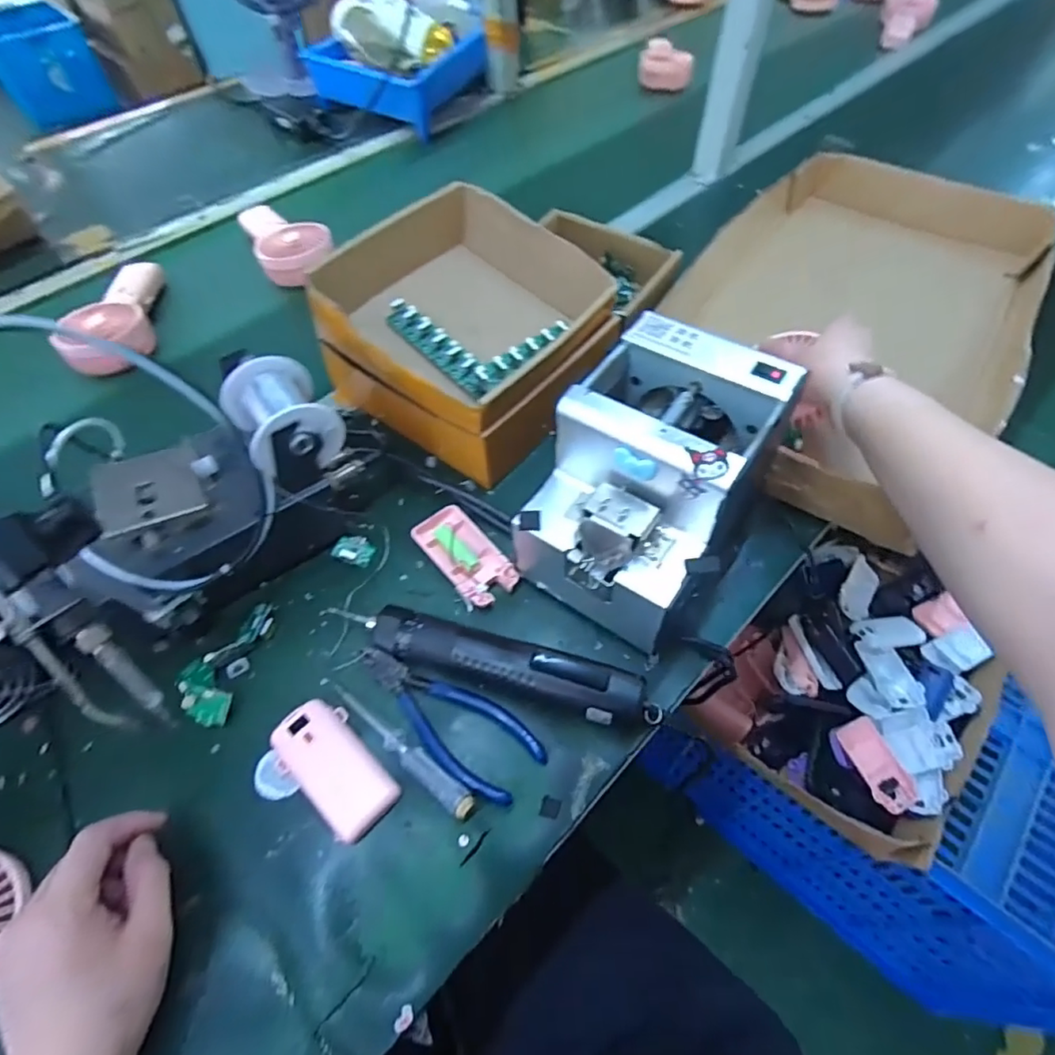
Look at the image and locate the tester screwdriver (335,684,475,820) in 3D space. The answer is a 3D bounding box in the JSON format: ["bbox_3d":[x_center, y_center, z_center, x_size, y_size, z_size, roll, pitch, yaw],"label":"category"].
[{"bbox_3d":[-0.085,0.149,0.394,0.126,0.011,0.016,34,64,22],"label":"tester screwdriver"}]

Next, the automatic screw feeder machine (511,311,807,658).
[{"bbox_3d":[0.091,-0.034,0.429,0.129,0.143,0.180,30,62,20],"label":"automatic screw feeder machine"}]

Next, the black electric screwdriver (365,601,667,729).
[{"bbox_3d":[-0.012,0.100,0.409,0.204,0.037,0.038,13,58,11],"label":"black electric screwdriver"}]

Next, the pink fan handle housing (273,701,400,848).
[{"bbox_3d":[-0.130,0.158,0.385,0.092,0.012,0.049,36,64,23],"label":"pink fan handle housing"}]

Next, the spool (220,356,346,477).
[{"bbox_3d":[-0.180,-0.076,0.435,0.065,0.071,0.075,-31,60,-17],"label":"spool"}]

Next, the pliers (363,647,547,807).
[{"bbox_3d":[-0.060,0.131,0.411,0.148,0.011,0.057,33,63,22],"label":"pliers"}]

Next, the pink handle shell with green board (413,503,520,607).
[{"bbox_3d":[-0.052,0.022,0.478,0.046,0.013,0.095,-35,62,-20],"label":"pink handle shell with green board"}]

